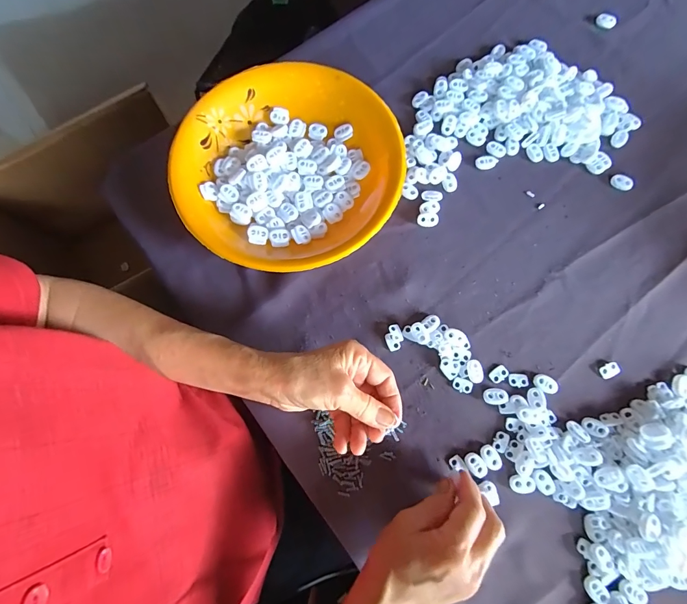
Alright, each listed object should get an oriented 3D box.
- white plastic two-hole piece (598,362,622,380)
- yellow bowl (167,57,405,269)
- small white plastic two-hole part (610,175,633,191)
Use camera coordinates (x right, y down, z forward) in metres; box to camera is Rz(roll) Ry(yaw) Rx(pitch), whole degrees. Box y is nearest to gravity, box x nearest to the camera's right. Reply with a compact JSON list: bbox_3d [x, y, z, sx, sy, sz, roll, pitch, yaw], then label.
[{"bbox_3d":[0.263,0.067,0.356,0.021,0.004,0.013,-23,77,-5],"label":"white plastic two-hole piece"},{"bbox_3d":[-0.058,-0.145,0.395,0.232,0.039,0.236,0,76,0],"label":"yellow bowl"},{"bbox_3d":[0.310,-0.132,0.403,0.022,0.006,0.015,18,77,5],"label":"small white plastic two-hole part"}]

